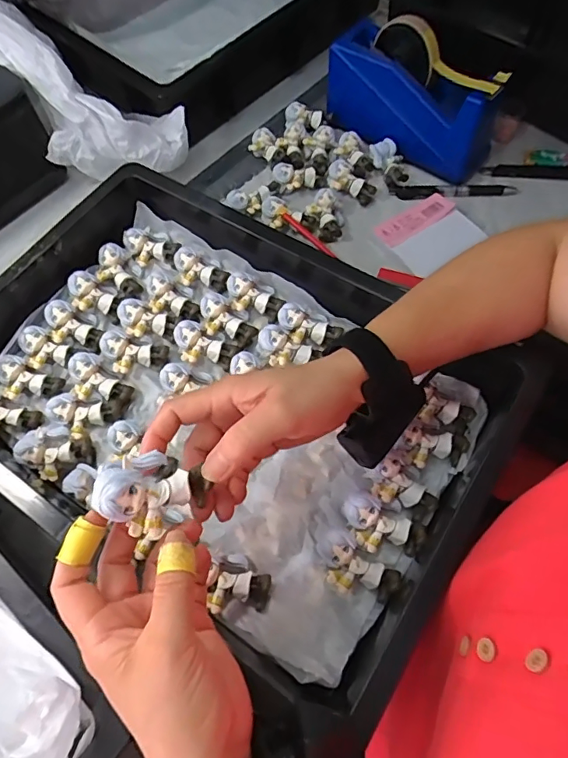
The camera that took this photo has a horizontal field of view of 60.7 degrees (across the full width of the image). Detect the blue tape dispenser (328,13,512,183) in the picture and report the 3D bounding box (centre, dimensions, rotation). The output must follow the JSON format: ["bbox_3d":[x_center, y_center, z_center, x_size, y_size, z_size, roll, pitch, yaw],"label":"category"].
[{"bbox_3d":[0.138,-0.314,0.534,0.203,0.123,0.057,37,71,18],"label":"blue tape dispenser"}]

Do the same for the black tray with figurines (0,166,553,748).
[{"bbox_3d":[-0.065,0.008,0.416,0.468,0.066,0.309,30,69,16],"label":"black tray with figurines"}]

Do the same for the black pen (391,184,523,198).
[{"bbox_3d":[0.187,-0.207,0.539,0.134,0.014,0.019,8,64,6],"label":"black pen"}]

